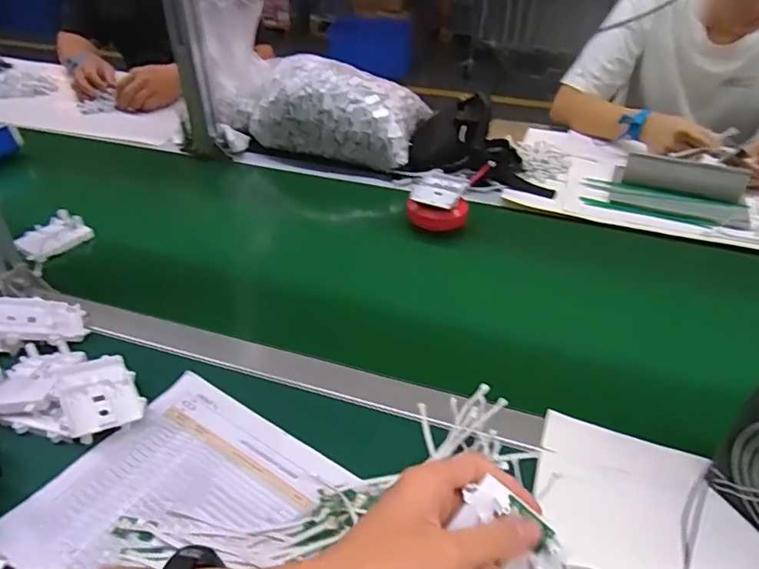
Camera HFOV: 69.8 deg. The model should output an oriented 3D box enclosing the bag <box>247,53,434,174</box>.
[{"bbox_3d":[-0.075,-0.324,0.988,0.307,0.128,0.201,7,39,8],"label":"bag"}]

